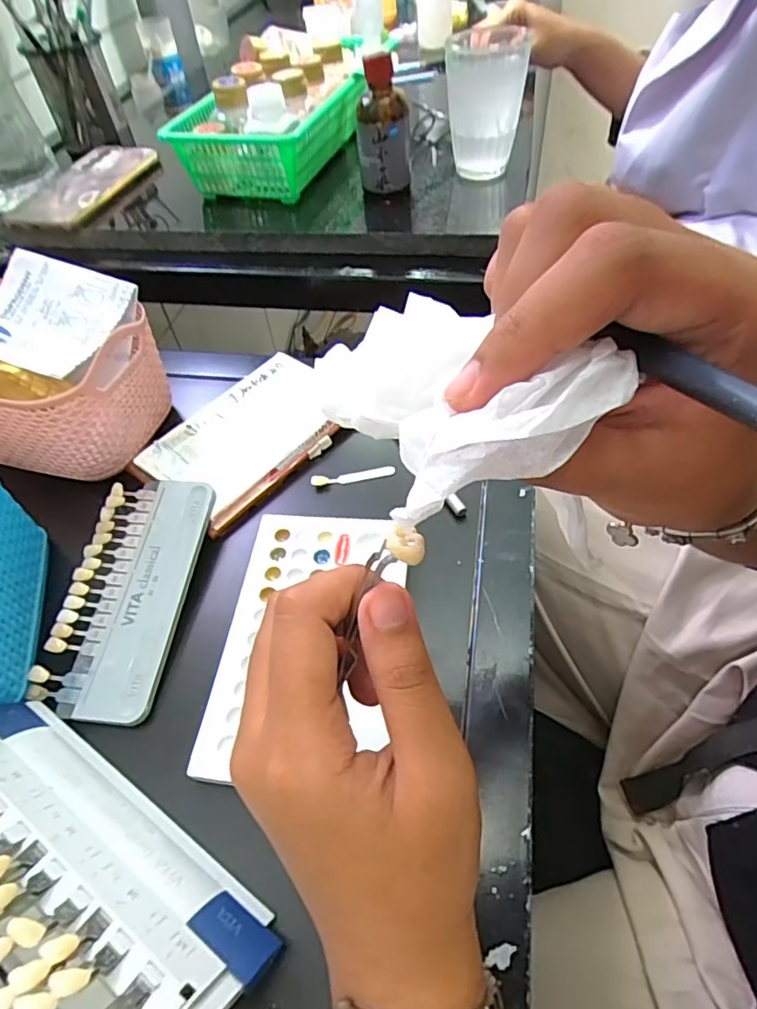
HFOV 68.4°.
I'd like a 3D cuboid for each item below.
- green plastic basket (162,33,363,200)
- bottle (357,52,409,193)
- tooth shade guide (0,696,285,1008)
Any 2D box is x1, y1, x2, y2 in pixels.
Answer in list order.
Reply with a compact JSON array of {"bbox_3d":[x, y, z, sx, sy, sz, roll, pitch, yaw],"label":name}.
[{"bbox_3d":[-0.094,-0.340,0.514,0.132,0.073,0.160,14,54,16],"label":"green plastic basket"},{"bbox_3d":[0.004,-0.304,0.461,0.041,0.102,0.038,-4,51,2],"label":"bottle"},{"bbox_3d":[-0.129,0.139,0.218,0.168,0.089,0.022,26,97,23],"label":"tooth shade guide"}]

